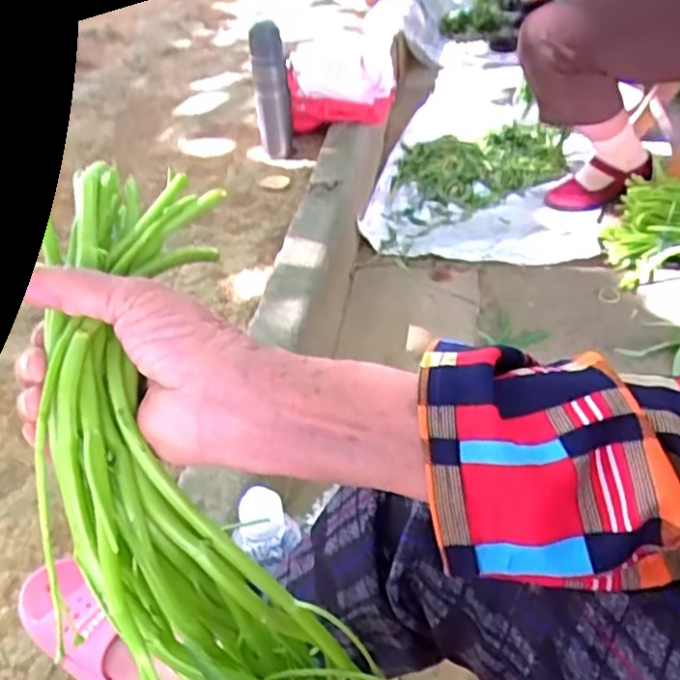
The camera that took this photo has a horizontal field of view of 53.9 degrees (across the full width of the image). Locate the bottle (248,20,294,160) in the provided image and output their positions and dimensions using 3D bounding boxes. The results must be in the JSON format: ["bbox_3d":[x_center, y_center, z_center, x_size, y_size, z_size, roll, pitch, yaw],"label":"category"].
[{"bbox_3d":[-0.144,-0.515,1.405,0.071,0.283,0.069,-12,38,-1],"label":"bottle"}]

